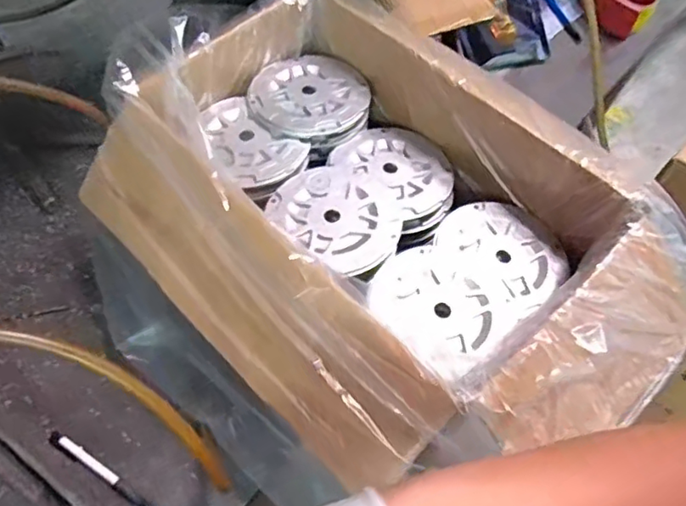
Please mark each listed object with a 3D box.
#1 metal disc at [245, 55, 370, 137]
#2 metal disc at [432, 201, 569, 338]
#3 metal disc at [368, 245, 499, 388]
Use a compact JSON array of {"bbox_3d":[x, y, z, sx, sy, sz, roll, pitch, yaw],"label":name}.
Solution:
[{"bbox_3d":[-0.041,-0.185,0.675,0.128,0.007,0.136,0,59,1],"label":"metal disc"},{"bbox_3d":[0.161,-0.001,0.583,0.114,0.018,0.131,-29,63,-16],"label":"metal disc"},{"bbox_3d":[0.087,0.049,0.537,0.102,0.011,0.123,-36,65,-19],"label":"metal disc"}]

